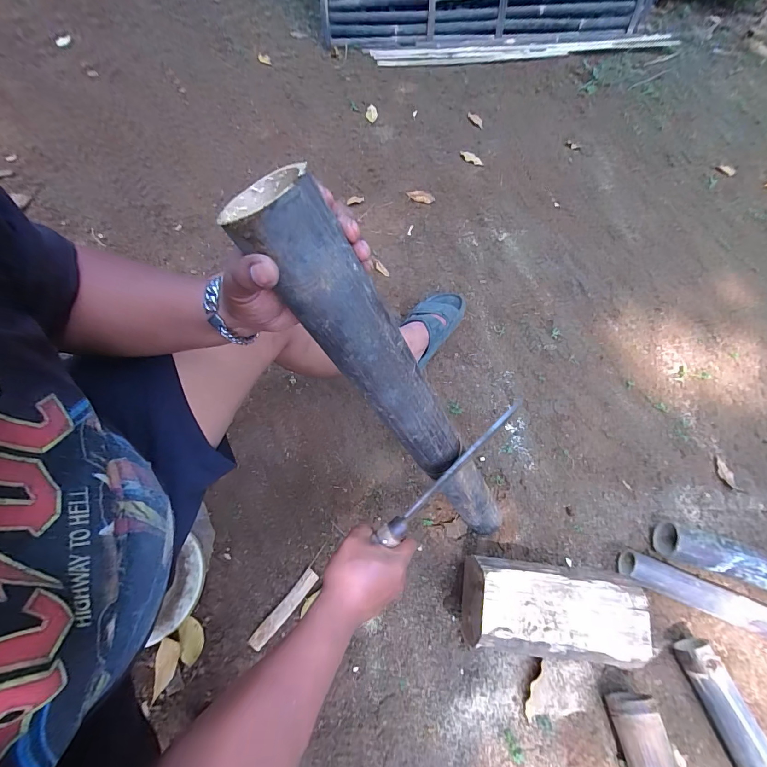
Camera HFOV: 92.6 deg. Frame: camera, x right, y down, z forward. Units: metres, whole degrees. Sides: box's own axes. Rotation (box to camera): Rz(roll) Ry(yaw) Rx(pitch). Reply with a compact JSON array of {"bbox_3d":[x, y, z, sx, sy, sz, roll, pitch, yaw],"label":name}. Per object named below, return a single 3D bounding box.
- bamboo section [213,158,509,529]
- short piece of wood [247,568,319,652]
[{"bbox_3d":[0.051,0.061,0.467,0.064,0.646,0.064,5,58,33],"label":"bamboo section"},{"bbox_3d":[-0.173,0.396,0.646,0.028,0.008,0.144,38,67,16],"label":"short piece of wood"}]

